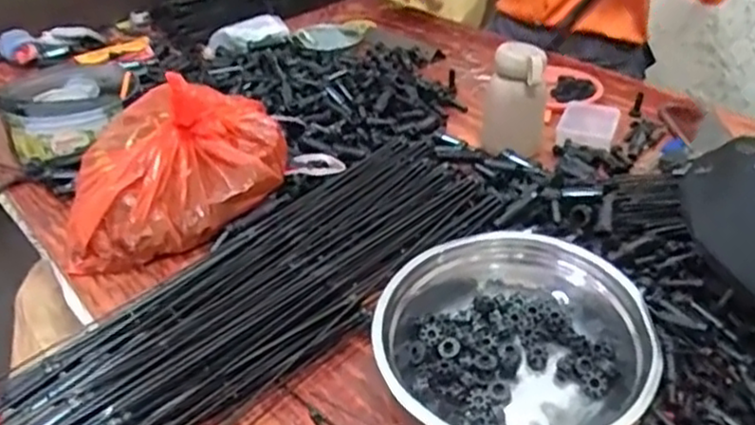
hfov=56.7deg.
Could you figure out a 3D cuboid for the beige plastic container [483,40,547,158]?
[{"bbox_3d":[0.179,-0.148,0.908,0.076,0.126,0.051,13,36,20],"label":"beige plastic container"}]

